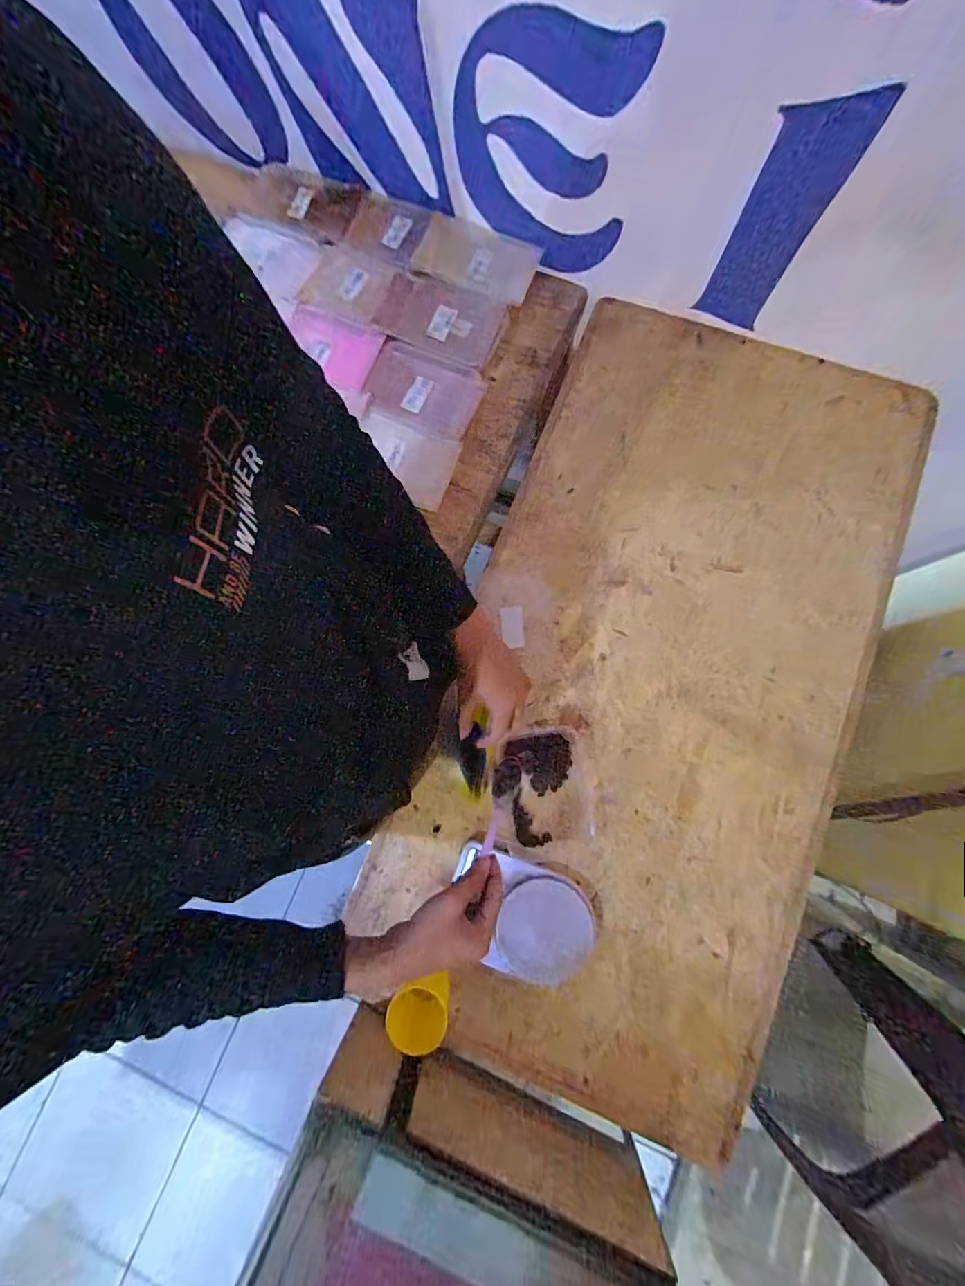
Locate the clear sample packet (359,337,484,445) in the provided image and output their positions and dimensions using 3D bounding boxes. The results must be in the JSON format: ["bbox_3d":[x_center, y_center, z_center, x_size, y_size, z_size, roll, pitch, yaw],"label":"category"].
[{"bbox_3d":[-0.097,-0.406,0.740,0.183,0.009,0.126,24,86,6],"label":"clear sample packet"}]

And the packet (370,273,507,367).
[{"bbox_3d":[-0.070,-0.536,0.753,0.210,0.020,0.127,24,81,5],"label":"packet"}]

